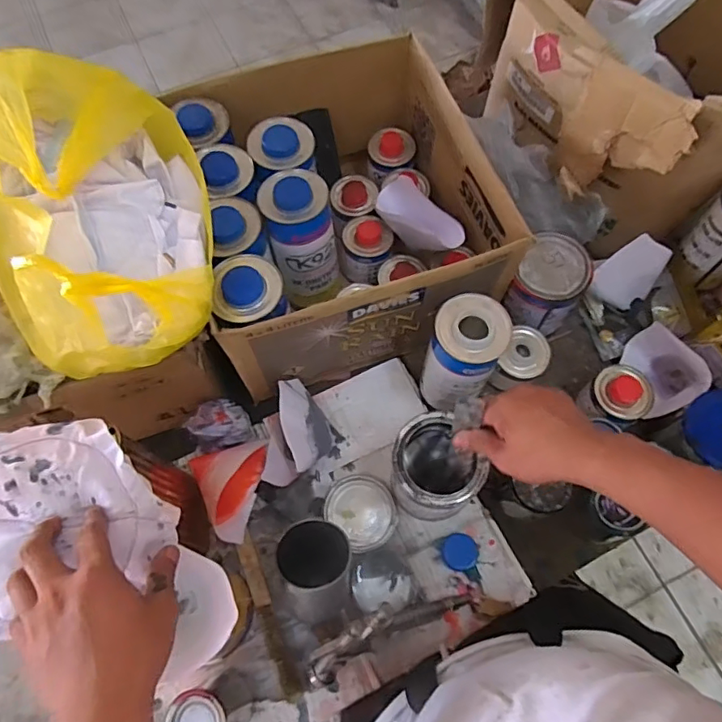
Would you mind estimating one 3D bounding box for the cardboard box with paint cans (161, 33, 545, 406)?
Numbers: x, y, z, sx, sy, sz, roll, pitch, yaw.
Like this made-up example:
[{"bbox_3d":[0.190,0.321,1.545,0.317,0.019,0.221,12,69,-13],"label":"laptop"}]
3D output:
[{"bbox_3d":[-0.042,-0.212,0.736,0.367,0.198,0.411,-22,69,-8],"label":"cardboard box with paint cans"}]

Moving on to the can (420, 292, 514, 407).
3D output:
[{"bbox_3d":[0.121,-0.003,0.656,0.084,0.176,0.086,26,70,11],"label":"can"}]

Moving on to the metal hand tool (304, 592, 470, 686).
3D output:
[{"bbox_3d":[0.030,0.296,0.600,0.202,0.107,0.049,-25,70,-10],"label":"metal hand tool"}]

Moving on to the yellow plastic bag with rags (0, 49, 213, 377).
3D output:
[{"bbox_3d":[-0.264,-0.156,0.515,0.215,0.134,0.316,-30,70,-11],"label":"yellow plastic bag with rags"}]

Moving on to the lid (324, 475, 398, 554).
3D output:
[{"bbox_3d":[0.002,0.192,0.691,0.081,0.015,0.093,-39,72,-14],"label":"lid"}]

